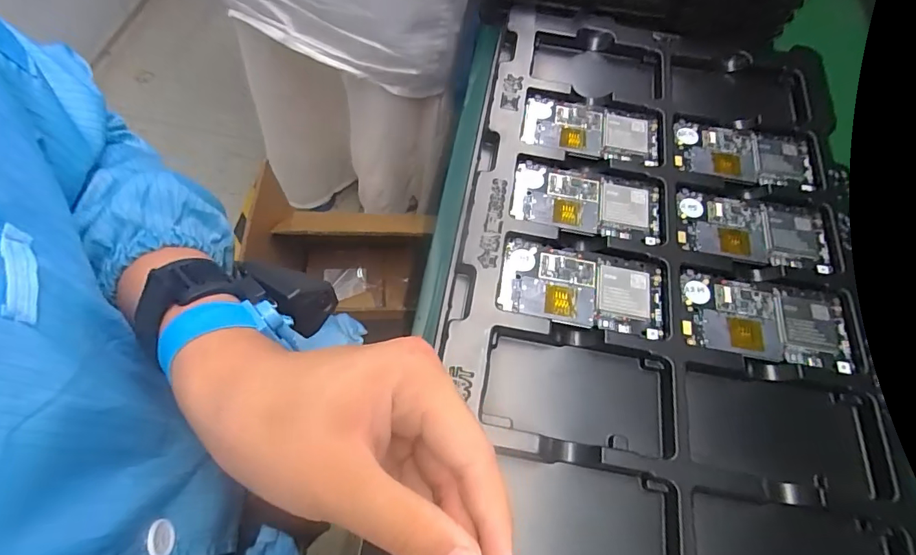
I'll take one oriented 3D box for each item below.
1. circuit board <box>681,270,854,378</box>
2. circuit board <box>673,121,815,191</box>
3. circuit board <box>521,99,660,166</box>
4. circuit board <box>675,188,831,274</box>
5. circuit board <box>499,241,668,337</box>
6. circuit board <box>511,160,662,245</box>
[{"bbox_3d":[0.237,0.034,0.357,0.123,0.006,0.064,12,61,3],"label":"circuit board"},{"bbox_3d":[0.267,-0.114,0.432,0.126,0.005,0.065,9,61,1],"label":"circuit board"},{"bbox_3d":[0.127,-0.141,0.437,0.128,0.005,0.065,9,61,1],"label":"circuit board"},{"bbox_3d":[0.253,-0.040,0.398,0.123,0.007,0.063,11,61,2],"label":"circuit board"},{"bbox_3d":[0.097,0.008,0.362,0.126,0.008,0.065,11,61,2],"label":"circuit board"},{"bbox_3d":[0.113,-0.066,0.400,0.127,0.005,0.065,11,61,2],"label":"circuit board"}]

